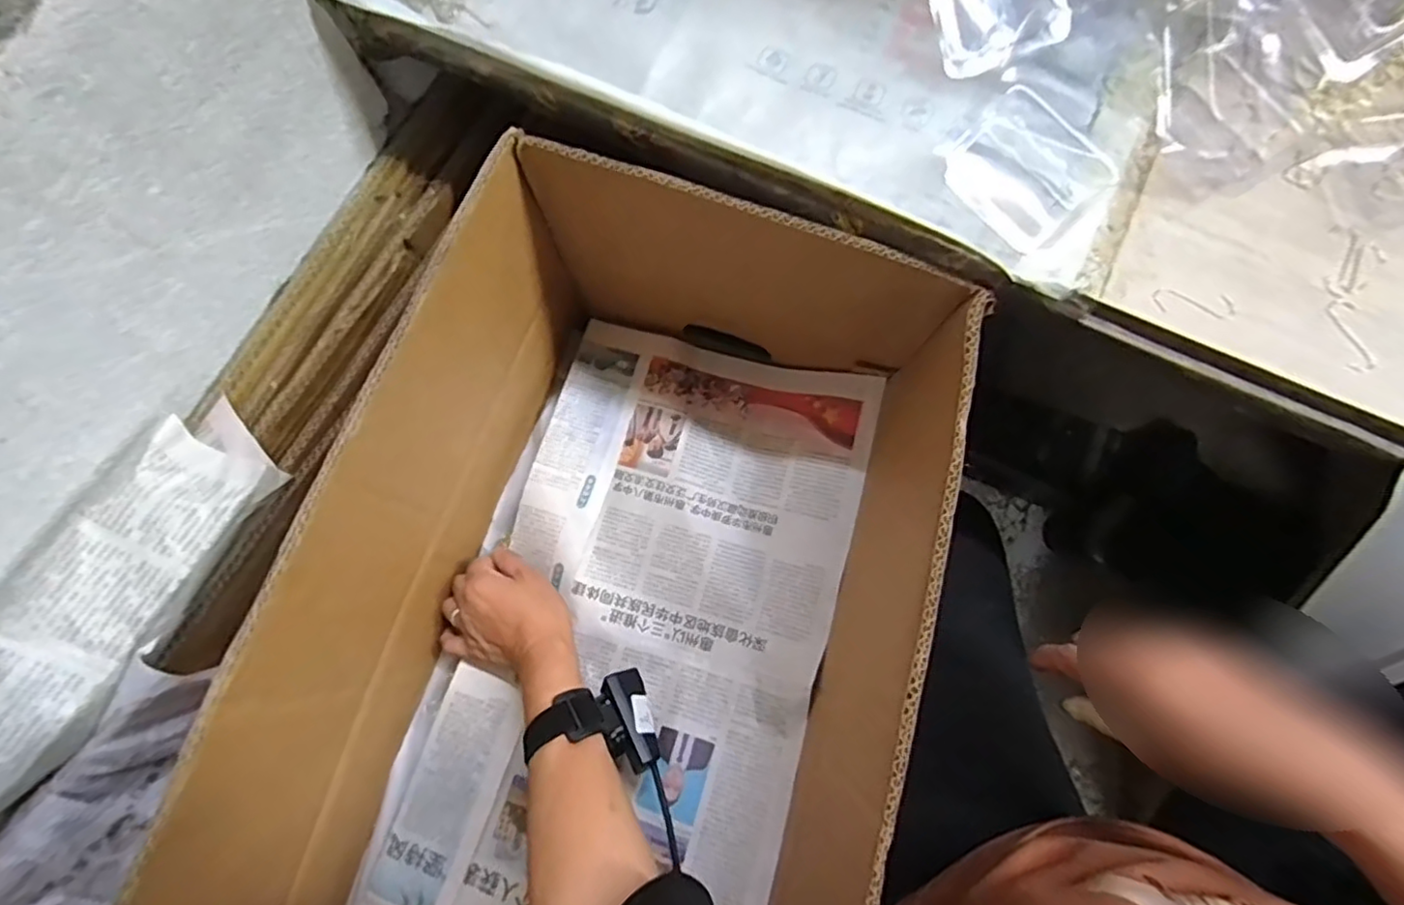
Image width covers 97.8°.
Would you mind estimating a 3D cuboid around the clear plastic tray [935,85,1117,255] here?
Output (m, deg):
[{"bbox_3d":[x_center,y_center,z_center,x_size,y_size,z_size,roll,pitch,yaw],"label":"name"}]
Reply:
[{"bbox_3d":[0.187,-0.166,0.353,0.086,0.012,0.079,-41,81,-8],"label":"clear plastic tray"}]

